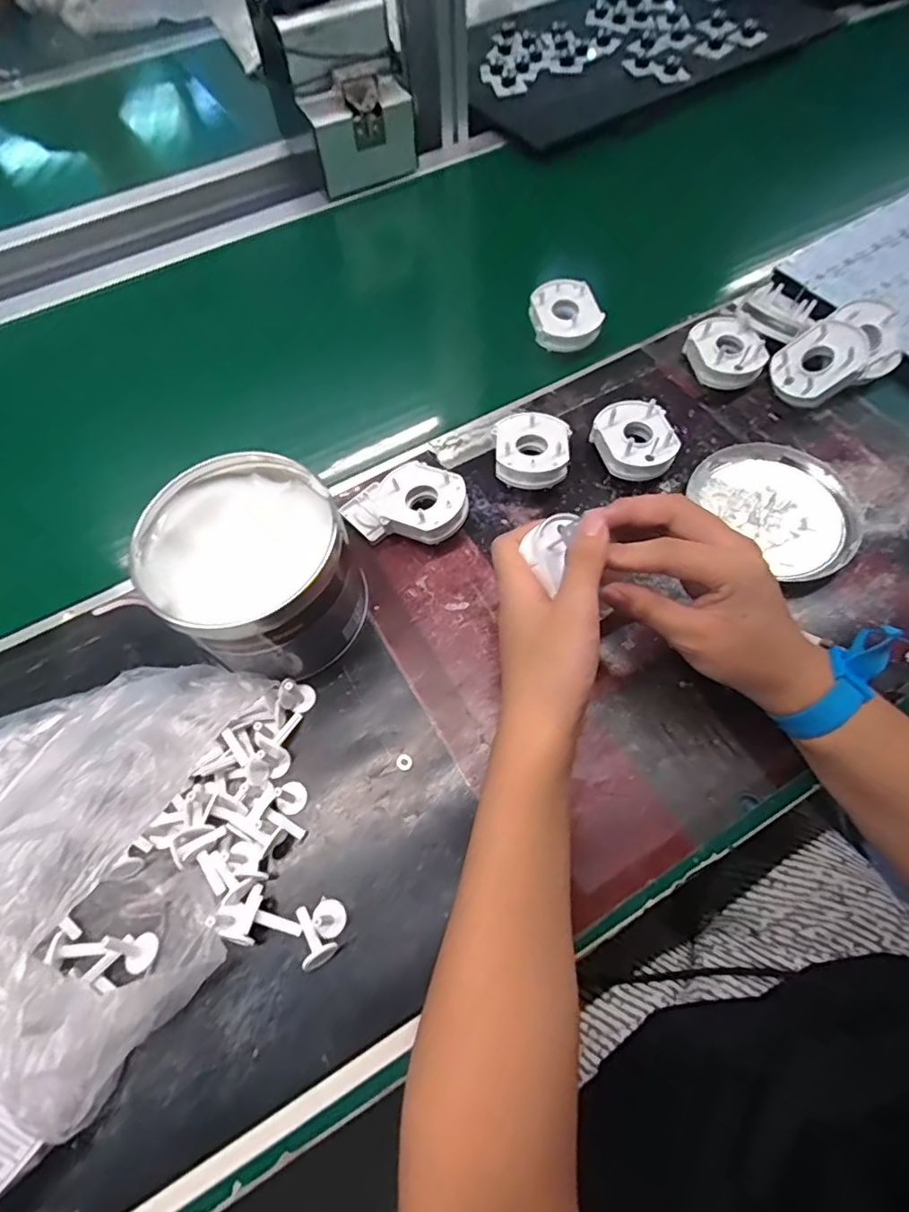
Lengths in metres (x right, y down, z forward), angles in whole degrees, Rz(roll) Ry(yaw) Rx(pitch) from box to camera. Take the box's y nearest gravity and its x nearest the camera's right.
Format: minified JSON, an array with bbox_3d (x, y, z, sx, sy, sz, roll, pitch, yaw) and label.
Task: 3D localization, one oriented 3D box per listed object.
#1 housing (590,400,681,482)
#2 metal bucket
[{"bbox_3d":[0.153,-0.135,0.466,0.061,0.034,0.064,-1,64,2],"label":"housing"},{"bbox_3d":[-0.135,-0.024,0.386,0.120,0.099,0.117,-1,64,2],"label":"metal bucket"}]

